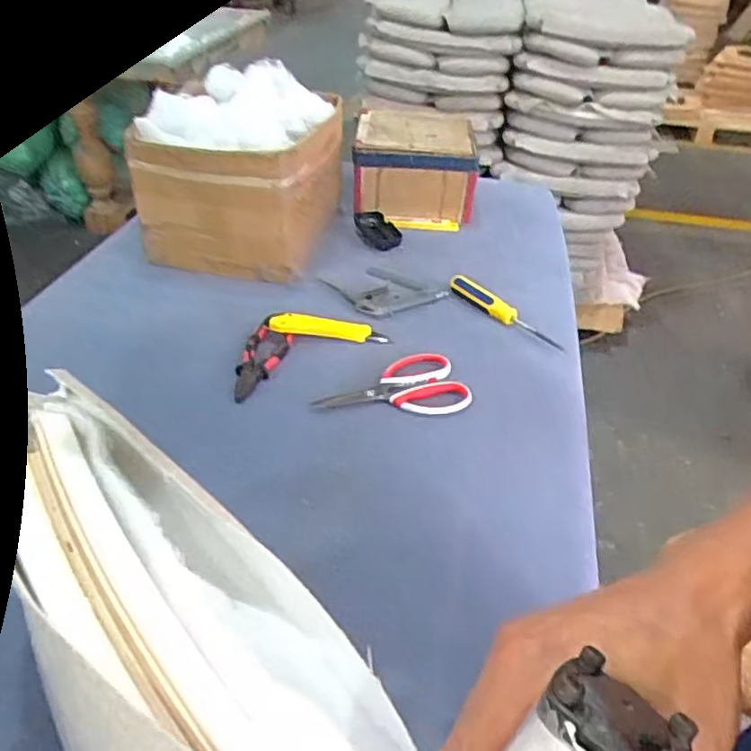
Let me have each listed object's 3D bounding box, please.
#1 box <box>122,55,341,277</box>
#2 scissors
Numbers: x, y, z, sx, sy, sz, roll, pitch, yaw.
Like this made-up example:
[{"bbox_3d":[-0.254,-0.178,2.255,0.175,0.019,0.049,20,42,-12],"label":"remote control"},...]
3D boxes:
[{"bbox_3d":[-0.188,-0.315,1.017,0.240,0.237,0.281,16,38,17],"label":"box"},{"bbox_3d":[0.017,0.014,0.784,0.179,0.010,0.105,-7,38,-13],"label":"scissors"}]

